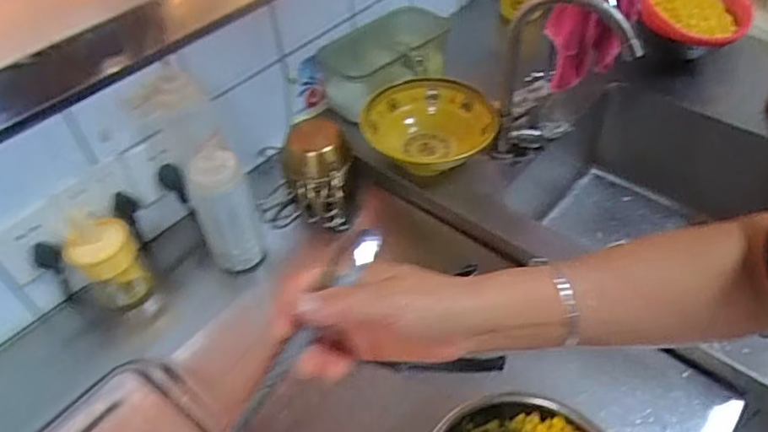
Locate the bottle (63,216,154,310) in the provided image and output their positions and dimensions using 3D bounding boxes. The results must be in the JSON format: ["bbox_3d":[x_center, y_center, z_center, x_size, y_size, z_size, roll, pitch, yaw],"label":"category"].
[{"bbox_3d":[-0.343,0.060,0.718,0.074,0.104,0.073,-2,47,2],"label":"bottle"}]

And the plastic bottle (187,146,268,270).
[{"bbox_3d":[-0.198,-0.009,0.712,0.069,0.166,0.066,-2,47,2],"label":"plastic bottle"}]

